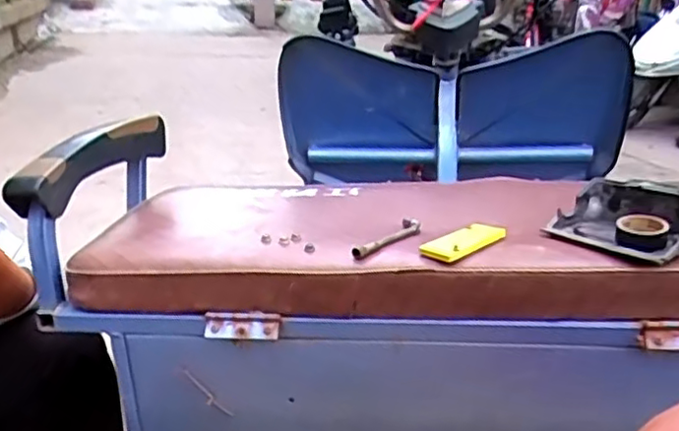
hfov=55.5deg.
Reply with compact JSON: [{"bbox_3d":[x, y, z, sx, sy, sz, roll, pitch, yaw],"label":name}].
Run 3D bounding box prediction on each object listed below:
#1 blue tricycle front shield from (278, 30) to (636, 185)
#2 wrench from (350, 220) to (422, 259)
[{"bbox_3d":[0.211,-0.190,1.251,0.629,0.279,0.206,4,20,5],"label":"blue tricycle front shield"},{"bbox_3d":[0.048,0.022,0.649,0.022,0.011,0.103,16,24,34],"label":"wrench"}]

